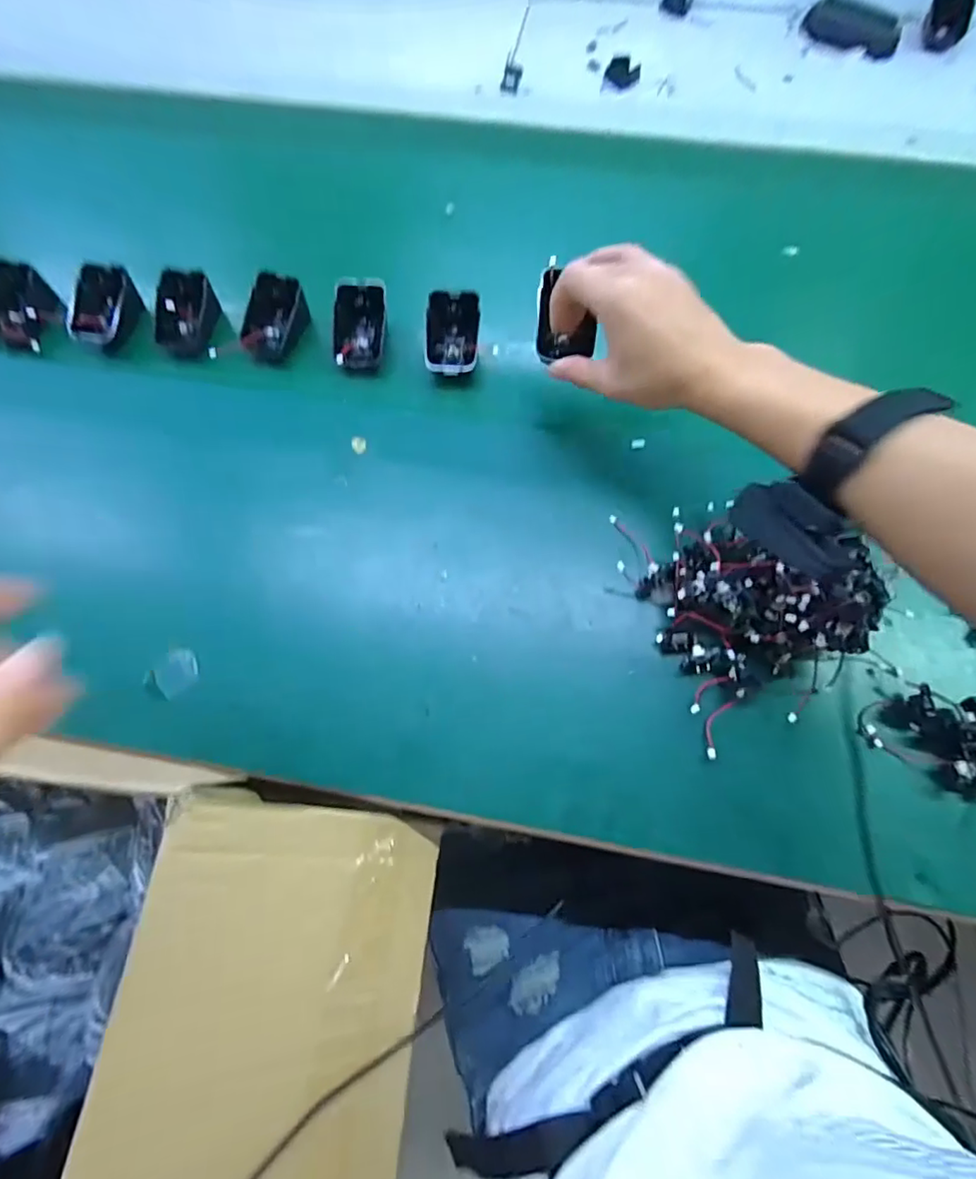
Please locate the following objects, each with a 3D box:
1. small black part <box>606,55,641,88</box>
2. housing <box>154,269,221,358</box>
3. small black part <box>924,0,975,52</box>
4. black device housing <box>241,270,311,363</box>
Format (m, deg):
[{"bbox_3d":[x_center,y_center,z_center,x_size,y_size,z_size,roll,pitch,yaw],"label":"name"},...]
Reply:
[{"bbox_3d":[0.157,-0.604,0.656,0.036,0.016,0.031,-3,67,-1],"label":"small black part"},{"bbox_3d":[-0.268,-0.245,0.502,0.053,0.043,0.063,5,67,3],"label":"housing"},{"bbox_3d":[0.550,-0.685,0.675,0.047,0.039,0.071,21,70,9],"label":"small black part"},{"bbox_3d":[-0.189,-0.237,0.497,0.051,0.042,0.064,19,68,9],"label":"black device housing"}]

